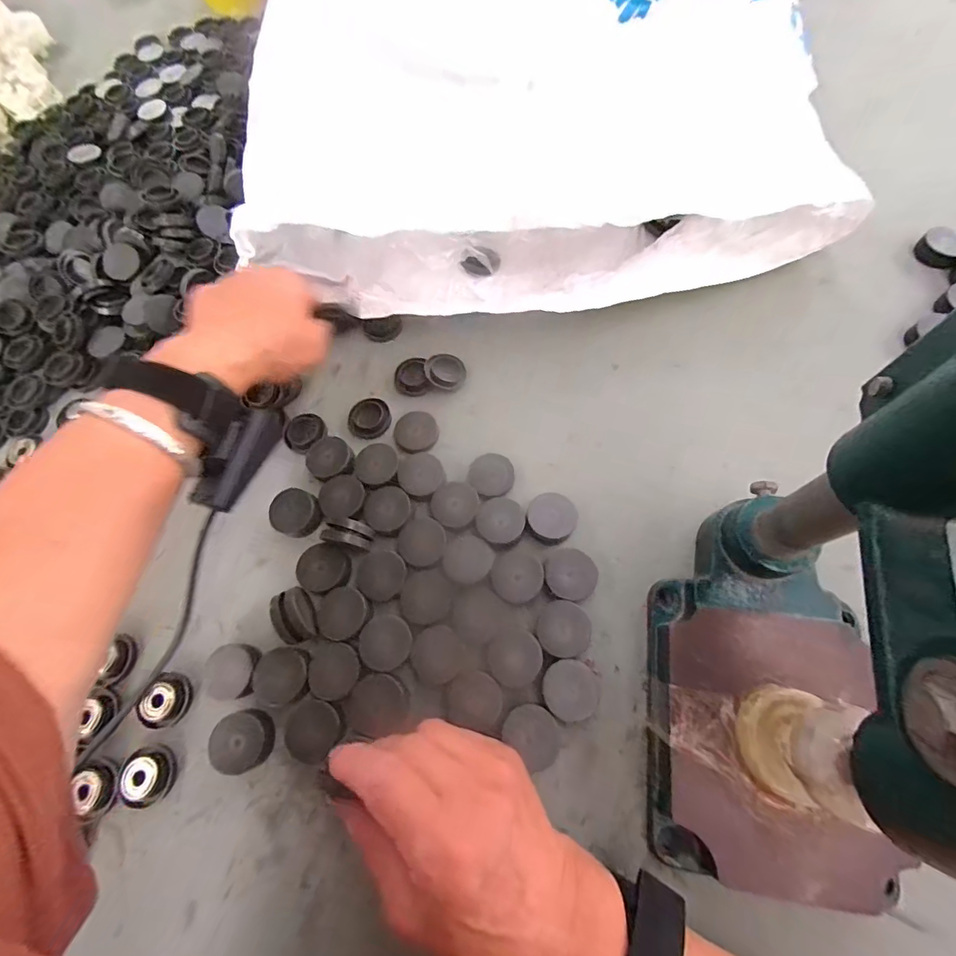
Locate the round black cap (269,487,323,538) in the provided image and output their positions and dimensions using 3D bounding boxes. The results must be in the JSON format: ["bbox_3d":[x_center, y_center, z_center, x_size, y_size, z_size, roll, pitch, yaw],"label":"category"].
[{"bbox_3d":[-0.128,0.025,0.318,0.040,0.011,0.030,22,72,12],"label":"round black cap"}]

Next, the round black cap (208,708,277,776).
[{"bbox_3d":[-0.143,0.160,0.275,0.034,0.019,0.033,-2,69,4],"label":"round black cap"}]

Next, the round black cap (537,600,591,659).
[{"bbox_3d":[0.053,0.095,0.280,0.031,0.014,0.032,-2,69,4],"label":"round black cap"}]

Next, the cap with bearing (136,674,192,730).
[{"bbox_3d":[-0.200,0.143,0.289,0.027,0.014,0.031,4,69,6],"label":"cap with bearing"}]

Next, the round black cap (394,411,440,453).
[{"bbox_3d":[-0.047,-0.034,0.339,0.033,0.006,0.033,-2,69,4],"label":"round black cap"}]

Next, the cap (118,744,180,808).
[{"bbox_3d":[-0.201,0.181,0.274,0.029,0.010,0.032,15,71,10],"label":"cap"}]

